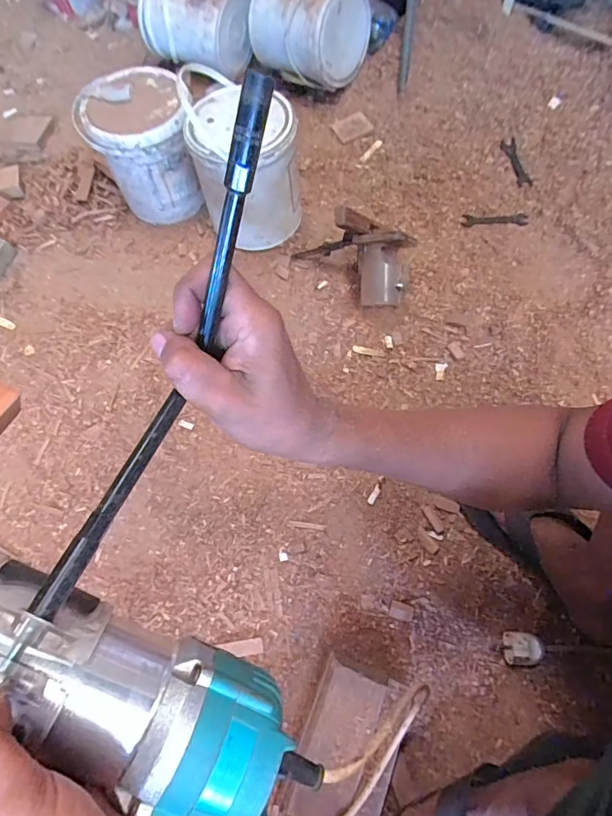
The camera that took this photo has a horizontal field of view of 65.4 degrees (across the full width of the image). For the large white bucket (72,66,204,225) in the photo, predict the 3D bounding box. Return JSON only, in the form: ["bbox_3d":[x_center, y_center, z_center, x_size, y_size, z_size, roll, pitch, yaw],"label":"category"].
[{"bbox_3d":[-0.311,-0.502,0.940,0.198,0.209,0.204,-14,63,-3],"label":"large white bucket"}]

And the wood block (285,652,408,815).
[{"bbox_3d":[0.050,0.385,0.545,0.105,0.054,0.163,18,68,11],"label":"wood block"}]

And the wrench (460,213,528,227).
[{"bbox_3d":[0.362,-0.360,0.914,0.125,0.009,0.032,-2,63,3],"label":"wrench"}]

